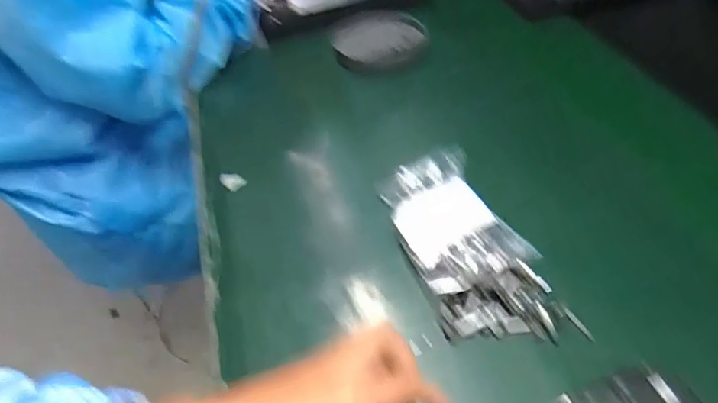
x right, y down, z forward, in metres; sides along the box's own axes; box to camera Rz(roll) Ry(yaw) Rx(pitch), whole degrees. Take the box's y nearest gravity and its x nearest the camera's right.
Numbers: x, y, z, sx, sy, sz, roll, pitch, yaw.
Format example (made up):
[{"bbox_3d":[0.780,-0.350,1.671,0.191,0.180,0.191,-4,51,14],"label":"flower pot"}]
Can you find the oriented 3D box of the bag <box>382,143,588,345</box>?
[{"bbox_3d":[0.080,0.036,0.403,0.096,0.037,0.193,-21,45,-10],"label":"bag"}]

